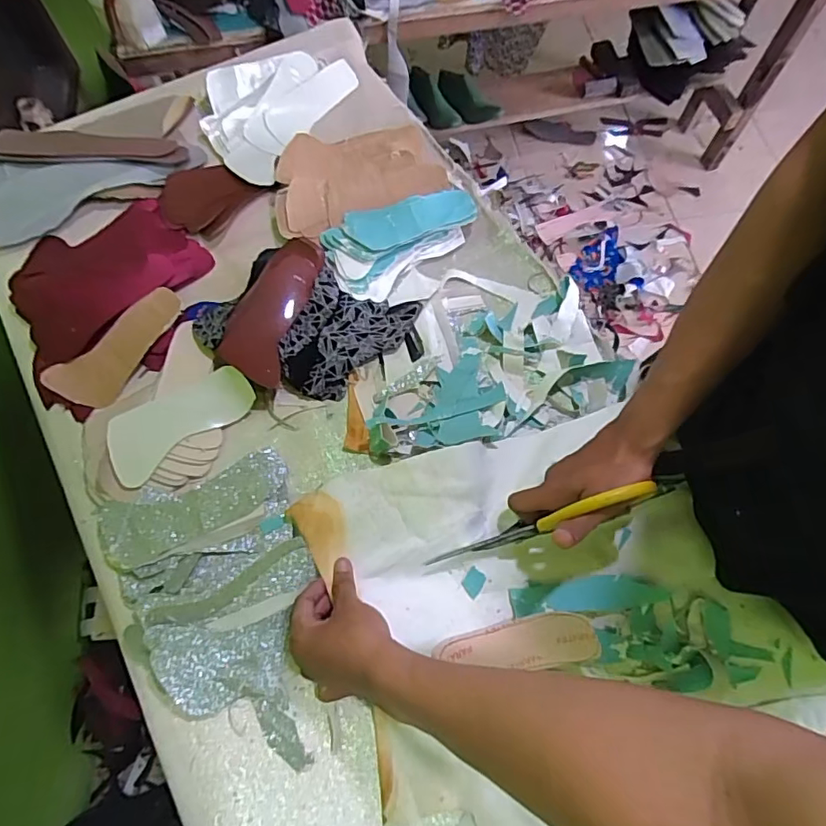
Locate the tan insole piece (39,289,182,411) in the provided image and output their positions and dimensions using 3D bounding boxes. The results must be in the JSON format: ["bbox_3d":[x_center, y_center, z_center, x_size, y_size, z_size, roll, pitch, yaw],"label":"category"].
[{"bbox_3d":[-0.332,-0.074,0.624,0.166,0.014,0.064,-44,107,-15],"label":"tan insole piece"}]

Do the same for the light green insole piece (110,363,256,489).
[{"bbox_3d":[-0.245,0.011,0.580,0.153,0.011,0.077,-24,89,-16],"label":"light green insole piece"}]

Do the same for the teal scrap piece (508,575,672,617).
[{"bbox_3d":[0.169,0.174,0.522,0.148,0.013,0.031,-3,64,-3],"label":"teal scrap piece"}]

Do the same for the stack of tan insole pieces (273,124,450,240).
[{"bbox_3d":[-0.082,-0.314,0.716,0.229,0.057,0.115,-27,69,-9],"label":"stack of tan insole pieces"}]

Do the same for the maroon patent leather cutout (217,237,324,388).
[{"bbox_3d":[-0.163,-0.122,0.631,0.072,0.031,0.190,12,68,6],"label":"maroon patent leather cutout"}]

